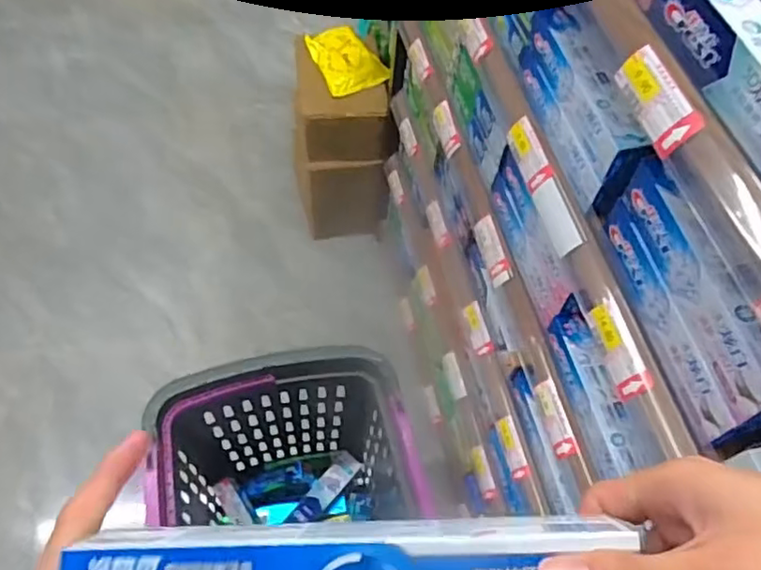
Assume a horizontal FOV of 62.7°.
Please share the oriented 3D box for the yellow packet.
[{"bbox_3d":[-0.084,-0.555,1.533,0.151,0.015,0.216,-23,66,-11],"label":"yellow packet"}]

